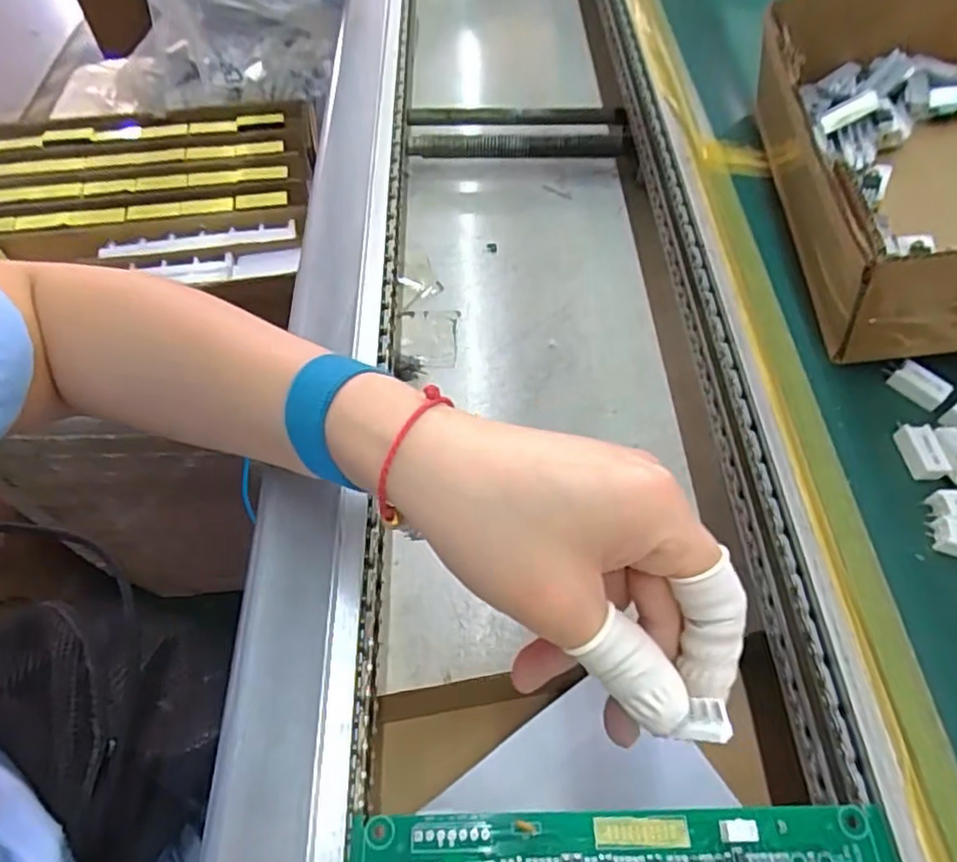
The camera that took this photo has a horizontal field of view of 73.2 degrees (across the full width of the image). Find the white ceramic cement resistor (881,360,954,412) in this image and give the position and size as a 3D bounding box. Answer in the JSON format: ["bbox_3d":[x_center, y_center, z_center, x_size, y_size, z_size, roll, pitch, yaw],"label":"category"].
[{"bbox_3d":[0.220,-0.024,0.324,0.014,0.009,0.029,-40,66,-22],"label":"white ceramic cement resistor"}]

